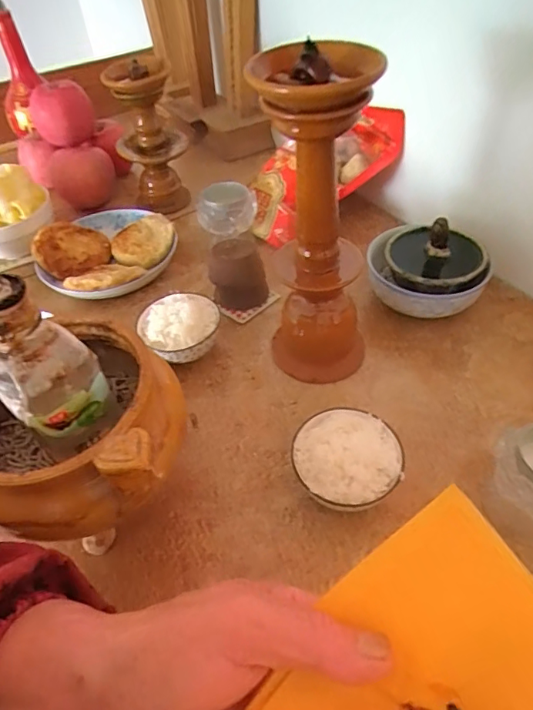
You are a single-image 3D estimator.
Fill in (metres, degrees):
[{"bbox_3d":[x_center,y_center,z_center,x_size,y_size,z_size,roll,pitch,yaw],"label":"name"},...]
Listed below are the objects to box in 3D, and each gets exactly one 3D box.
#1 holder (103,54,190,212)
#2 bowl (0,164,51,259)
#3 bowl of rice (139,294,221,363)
[{"bbox_3d":[-0.166,-0.310,0.693,0.095,0.190,0.098,-14,48,-7],"label":"holder"},{"bbox_3d":[-0.337,-0.183,0.620,0.117,0.088,0.100,-30,51,-20],"label":"bowl"},{"bbox_3d":[-0.089,-0.022,0.507,0.081,0.056,0.074,-3,47,3],"label":"bowl of rice"}]

